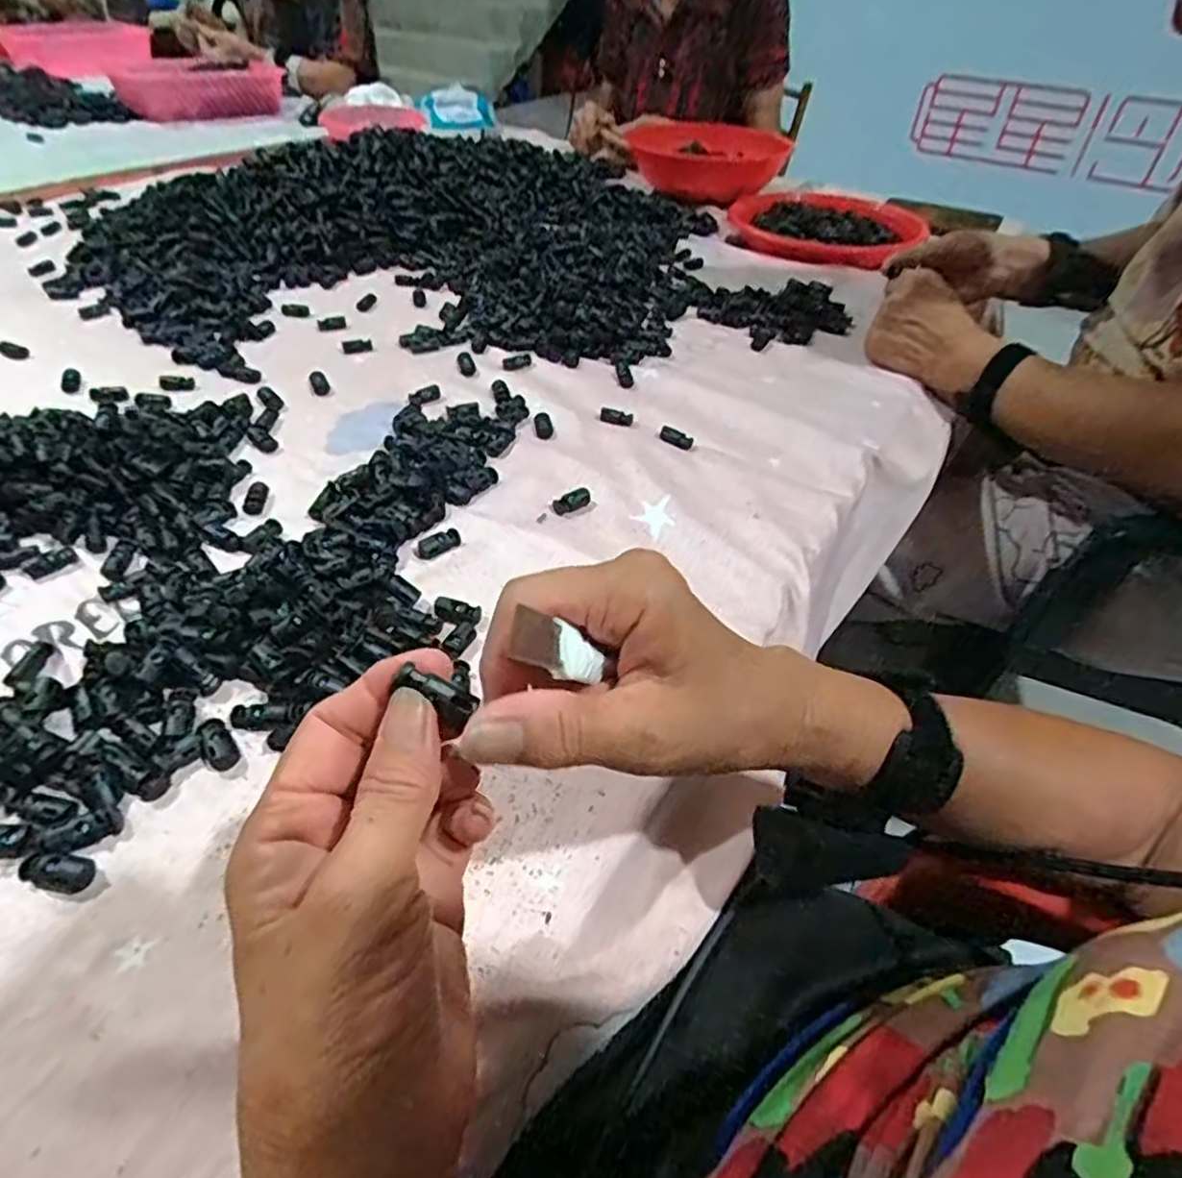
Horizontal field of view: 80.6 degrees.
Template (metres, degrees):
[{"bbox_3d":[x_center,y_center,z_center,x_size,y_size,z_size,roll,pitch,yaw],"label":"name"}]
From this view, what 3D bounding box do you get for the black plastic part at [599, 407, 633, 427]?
[{"bbox_3d":[0.021,-0.144,0.584,0.028,0.009,0.010,19,45,11],"label":"black plastic part"}]

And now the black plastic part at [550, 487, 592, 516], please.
[{"bbox_3d":[-0.014,-0.064,0.501,0.031,0.007,0.016,-27,54,-30],"label":"black plastic part"}]

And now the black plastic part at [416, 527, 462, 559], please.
[{"bbox_3d":[-0.099,-0.031,0.458,0.031,0.006,0.013,-30,56,-32],"label":"black plastic part"}]

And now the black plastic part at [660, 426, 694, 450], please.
[{"bbox_3d":[0.069,-0.124,0.567,0.030,0.006,0.013,30,49,21],"label":"black plastic part"}]

